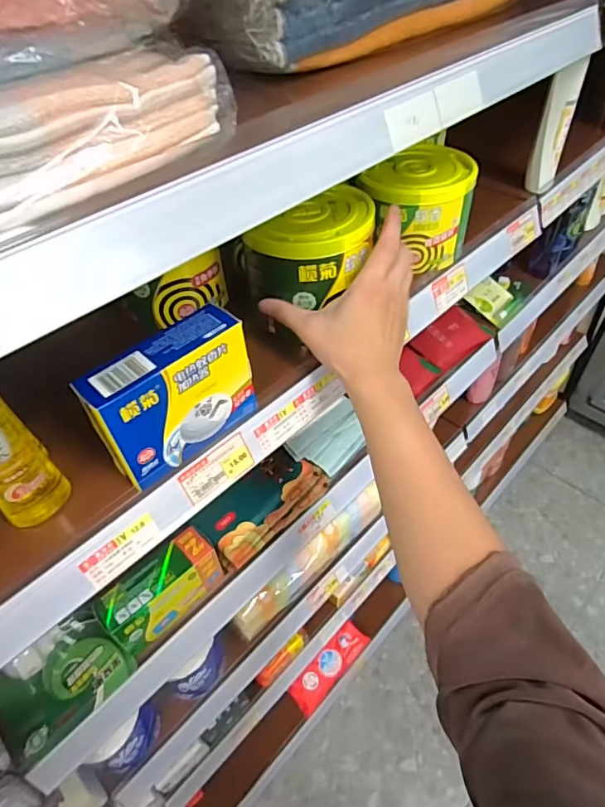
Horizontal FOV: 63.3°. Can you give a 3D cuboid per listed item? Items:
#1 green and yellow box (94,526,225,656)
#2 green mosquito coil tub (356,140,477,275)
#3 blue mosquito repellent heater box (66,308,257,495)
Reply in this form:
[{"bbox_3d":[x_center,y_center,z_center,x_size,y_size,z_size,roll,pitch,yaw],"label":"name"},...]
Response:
[{"bbox_3d":[-0.158,0.212,0.565,0.131,0.064,0.053,-35,55,-25],"label":"green and yellow box"},{"bbox_3d":[0.142,-0.246,0.612,0.126,0.097,0.149,8,49,11],"label":"green mosquito coil tub"},{"bbox_3d":[-0.105,-0.005,0.403,0.039,0.096,0.131,35,59,30],"label":"blue mosquito repellent heater box"}]

